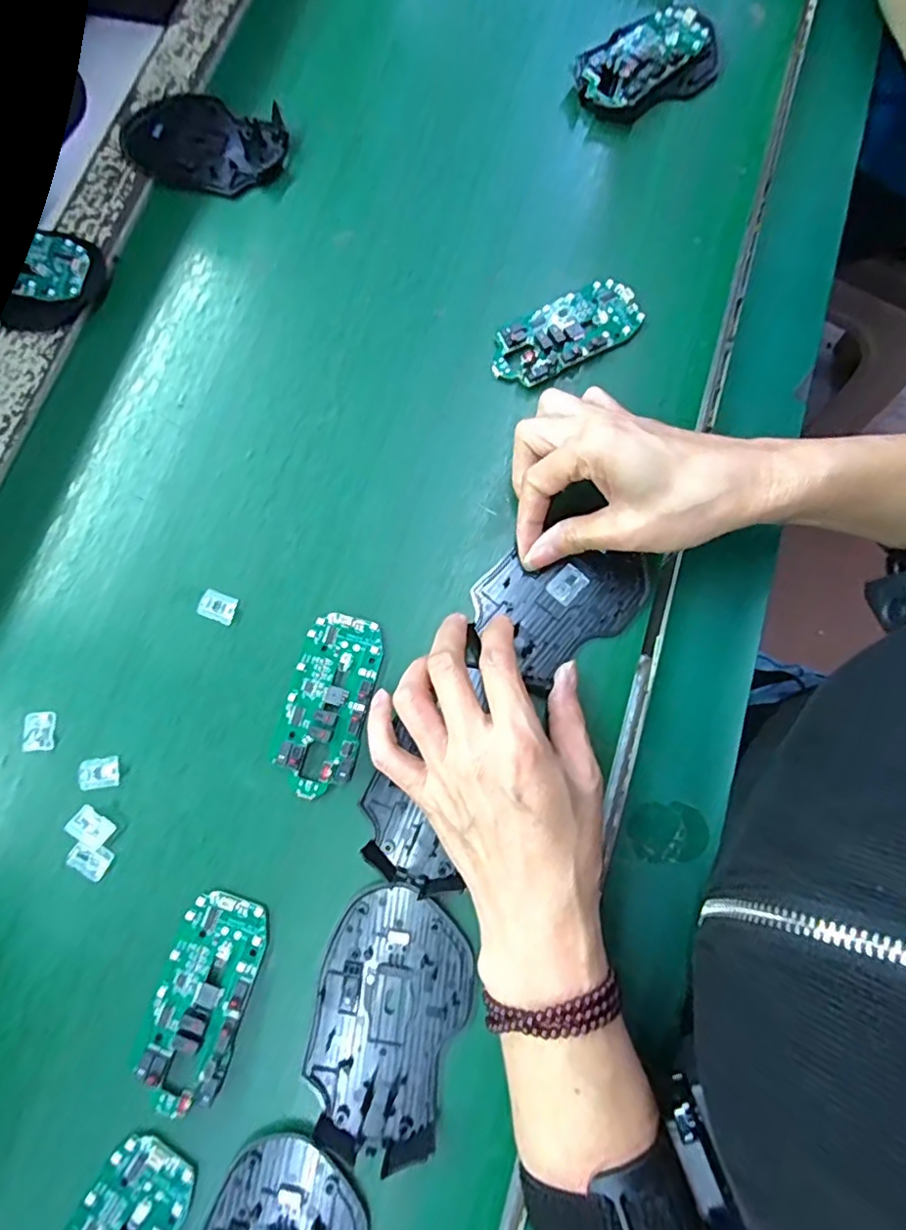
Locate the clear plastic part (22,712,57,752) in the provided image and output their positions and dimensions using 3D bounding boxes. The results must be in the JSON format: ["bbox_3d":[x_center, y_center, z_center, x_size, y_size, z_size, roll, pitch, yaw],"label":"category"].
[{"bbox_3d":[-0.228,0.064,0.317,0.016,0.004,0.021,-2,78,0],"label":"clear plastic part"}]

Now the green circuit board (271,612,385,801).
[{"bbox_3d":[-0.069,0.048,0.315,0.046,0.009,0.097,13,79,3],"label":"green circuit board"}]

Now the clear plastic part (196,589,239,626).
[{"bbox_3d":[-0.136,-0.006,0.330,0.022,0.005,0.016,21,79,5],"label":"clear plastic part"}]

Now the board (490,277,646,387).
[{"bbox_3d":[0.072,-0.180,0.365,0.101,0.014,0.045,-30,79,-6],"label":"board"}]

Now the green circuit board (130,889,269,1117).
[{"bbox_3d":[-0.125,0.191,0.284,0.045,0.008,0.096,15,79,4],"label":"green circuit board"}]

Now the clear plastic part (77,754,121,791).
[{"bbox_3d":[-0.193,0.086,0.313,0.021,0.004,0.016,-9,78,-1],"label":"clear plastic part"}]

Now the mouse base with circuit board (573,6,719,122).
[{"bbox_3d":[0.143,-0.407,0.421,0.118,0.014,0.072,-29,79,-5],"label":"mouse base with circuit board"}]

